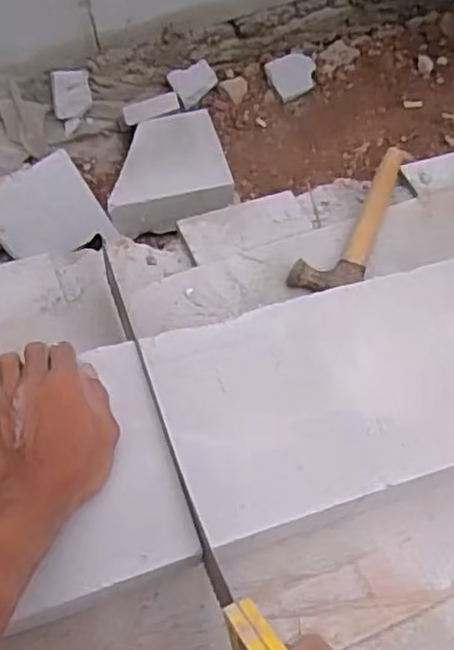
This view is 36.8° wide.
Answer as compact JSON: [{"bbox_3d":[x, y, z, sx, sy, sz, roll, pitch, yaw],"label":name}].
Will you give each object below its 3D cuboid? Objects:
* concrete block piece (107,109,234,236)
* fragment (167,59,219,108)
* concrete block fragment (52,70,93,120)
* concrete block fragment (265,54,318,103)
[{"bbox_3d":[-0.096,-0.239,1.045,0.183,0.056,0.189,-12,63,-6],"label":"concrete block piece"},{"bbox_3d":[-0.054,-0.409,1.154,0.076,0.029,0.064,-25,64,-12],"label":"fragment"},{"bbox_3d":[-0.256,-0.380,1.124,0.063,0.075,0.014,-14,33,-11],"label":"concrete block fragment"},{"bbox_3d":[0.114,-0.436,1.184,0.078,0.034,0.076,-30,66,-15],"label":"concrete block fragment"}]

